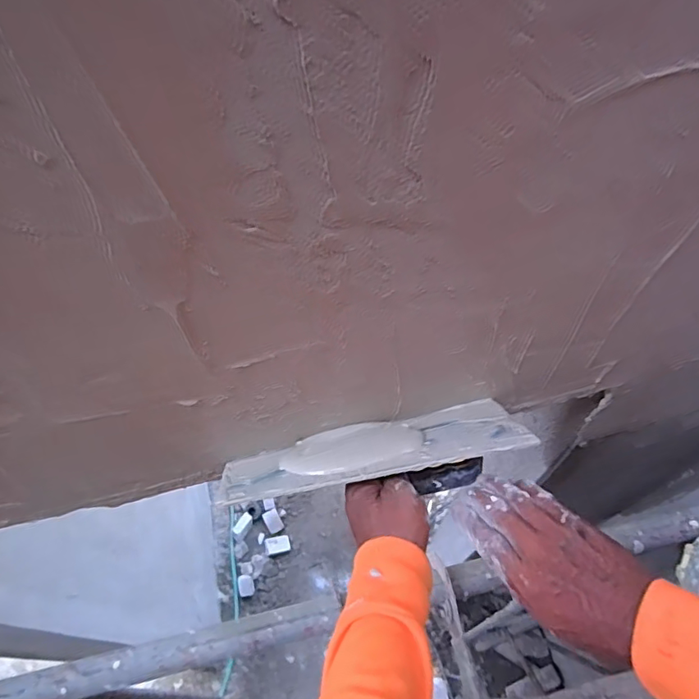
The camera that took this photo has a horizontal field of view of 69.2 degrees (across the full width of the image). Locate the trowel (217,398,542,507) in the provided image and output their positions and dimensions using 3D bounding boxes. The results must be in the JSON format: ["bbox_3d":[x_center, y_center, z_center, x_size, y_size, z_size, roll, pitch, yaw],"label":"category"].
[{"bbox_3d":[0.024,0.112,0.478,0.274,0.056,0.104,-11,18,-3],"label":"trowel"}]

